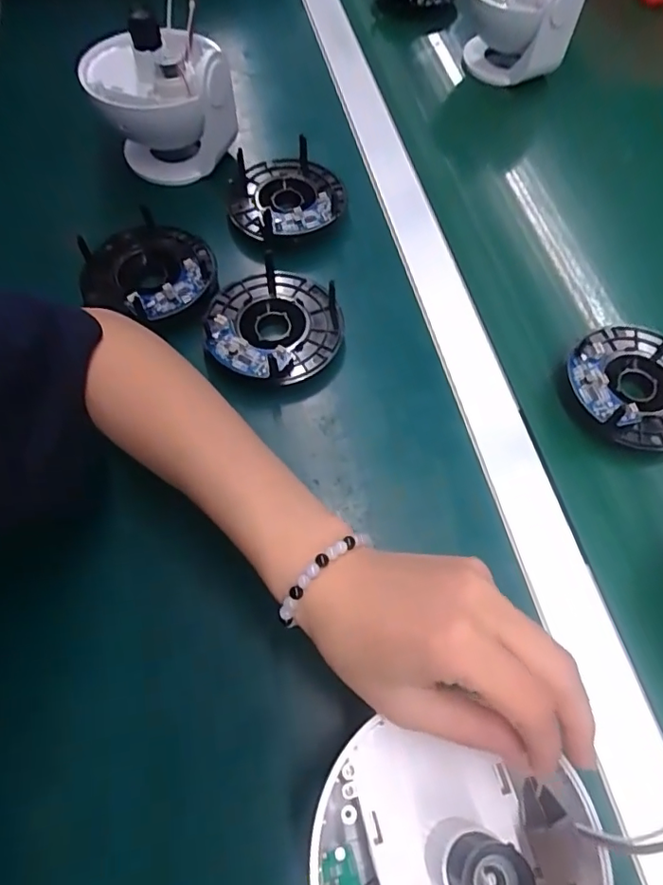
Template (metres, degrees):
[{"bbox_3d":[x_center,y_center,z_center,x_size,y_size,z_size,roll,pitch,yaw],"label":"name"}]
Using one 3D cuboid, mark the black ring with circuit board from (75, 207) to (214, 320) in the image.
[{"bbox_3d":[-0.145,-0.137,0.426,0.105,0.028,0.094,31,69,12],"label":"black ring with circuit board"}]

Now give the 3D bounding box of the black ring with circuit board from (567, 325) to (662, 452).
[{"bbox_3d":[0.225,-0.042,0.389,0.098,0.033,0.100,0,65,-1],"label":"black ring with circuit board"}]

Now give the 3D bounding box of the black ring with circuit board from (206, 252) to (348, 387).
[{"bbox_3d":[-0.043,-0.086,0.411,0.098,0.034,0.103,0,65,-1],"label":"black ring with circuit board"}]

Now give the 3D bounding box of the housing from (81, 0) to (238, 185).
[{"bbox_3d":[-0.150,-0.300,0.483,0.113,0.105,0.113,-14,66,-7],"label":"housing"}]

